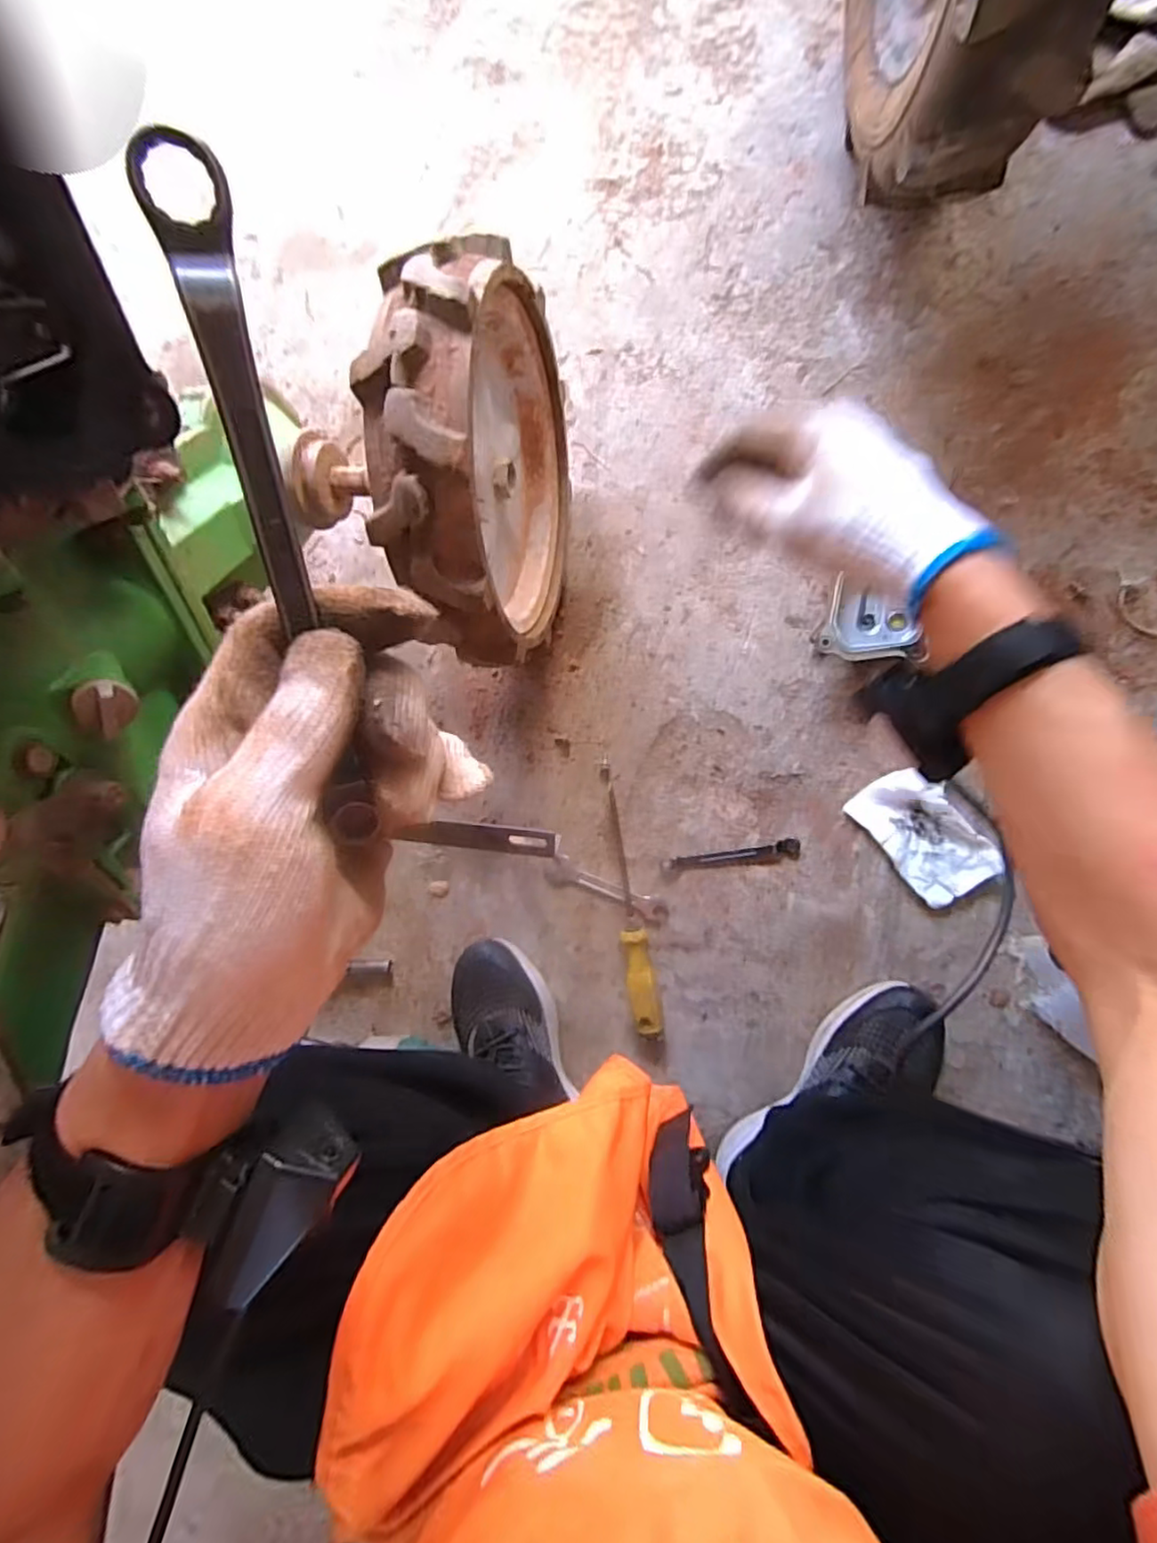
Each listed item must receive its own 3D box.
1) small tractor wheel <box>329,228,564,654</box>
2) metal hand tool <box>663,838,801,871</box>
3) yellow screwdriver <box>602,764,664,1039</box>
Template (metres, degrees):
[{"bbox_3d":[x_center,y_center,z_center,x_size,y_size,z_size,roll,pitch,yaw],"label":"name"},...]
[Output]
[{"bbox_3d":[-0.082,-0.250,0.550,0.096,0.301,0.299,4,92,9],"label":"small tractor wheel"},{"bbox_3d":[0.169,0.094,0.692,0.147,0.013,0.023,-7,89,7],"label":"metal hand tool"},{"bbox_3d":[0.054,0.144,0.707,0.031,0.035,0.298,-11,89,7],"label":"yellow screwdriver"}]

